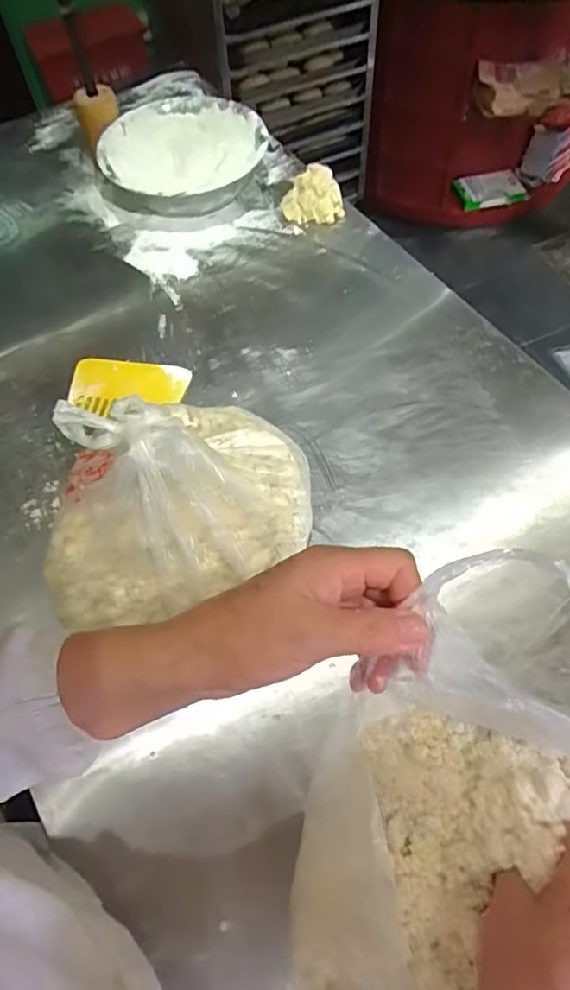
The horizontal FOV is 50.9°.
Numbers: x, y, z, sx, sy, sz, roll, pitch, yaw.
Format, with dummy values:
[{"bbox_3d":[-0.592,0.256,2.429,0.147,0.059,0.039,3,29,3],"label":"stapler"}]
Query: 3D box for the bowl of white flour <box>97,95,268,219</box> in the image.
[{"bbox_3d":[-0.180,-0.588,1.025,0.281,0.097,0.246,-13,60,-4],"label":"bowl of white flour"}]

